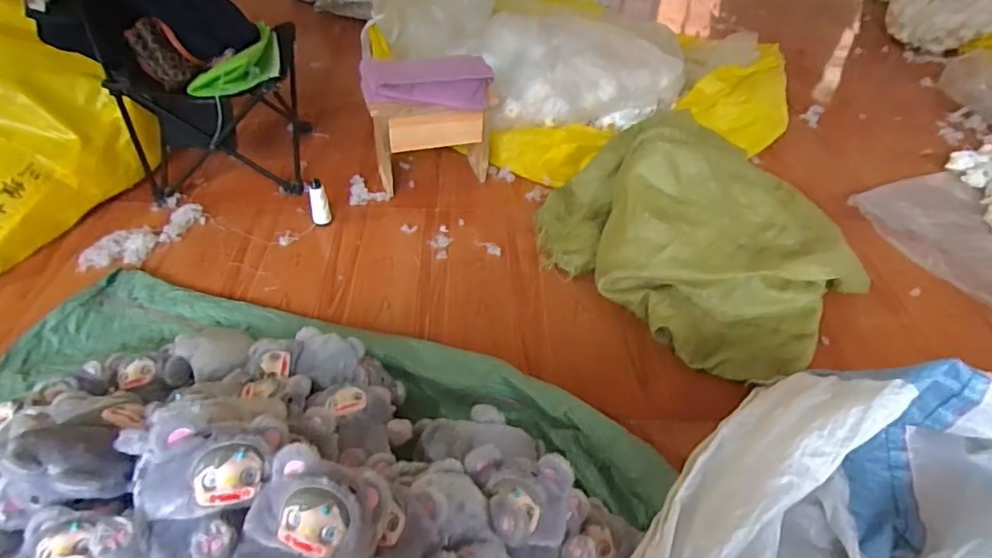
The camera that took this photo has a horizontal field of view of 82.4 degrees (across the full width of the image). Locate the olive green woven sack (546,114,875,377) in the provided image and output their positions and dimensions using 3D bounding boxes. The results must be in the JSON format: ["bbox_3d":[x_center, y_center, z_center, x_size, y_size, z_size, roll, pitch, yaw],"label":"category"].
[{"bbox_3d":[0.417,-0.114,1.213,0.508,0.224,0.637,-28,52,-30],"label":"olive green woven sack"}]

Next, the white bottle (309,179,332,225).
[{"bbox_3d":[-0.404,-0.180,1.294,0.040,0.123,0.042,-9,45,-13],"label":"white bottle"}]

